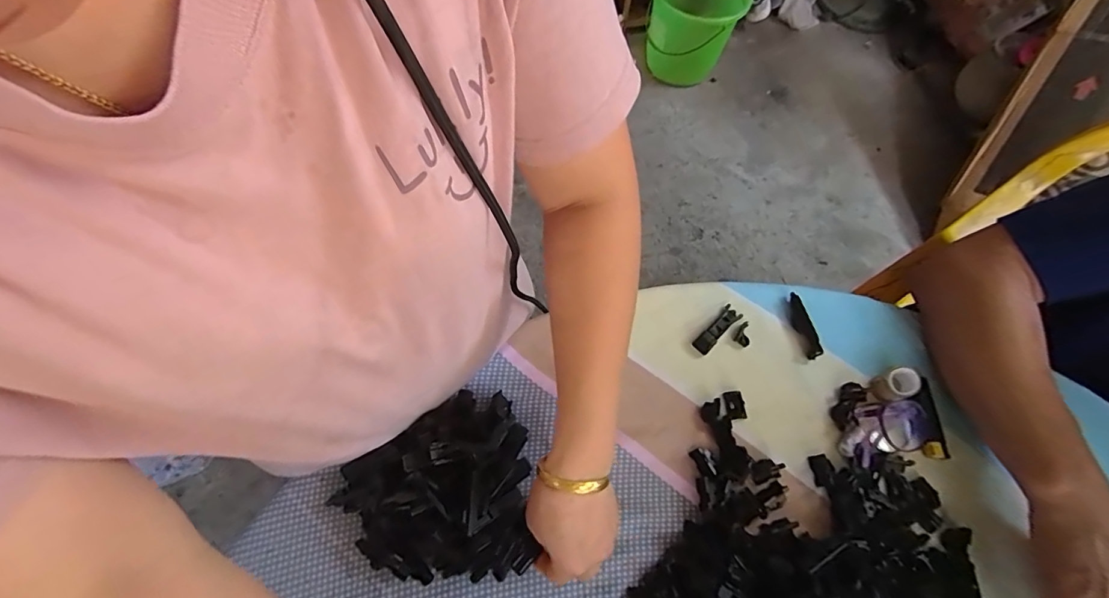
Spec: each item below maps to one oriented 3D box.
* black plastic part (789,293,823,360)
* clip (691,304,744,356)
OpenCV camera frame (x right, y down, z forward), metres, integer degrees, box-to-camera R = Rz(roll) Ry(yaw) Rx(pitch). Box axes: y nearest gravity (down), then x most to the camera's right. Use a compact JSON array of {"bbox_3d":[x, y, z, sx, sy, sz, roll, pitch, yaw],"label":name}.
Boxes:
[{"bbox_3d":[0.268,0.027,0.519,0.015,0.013,0.074,-8,65,-5],"label":"black plastic part"},{"bbox_3d":[0.173,0.032,0.514,0.066,0.010,0.021,-39,72,-18],"label":"clip"}]

